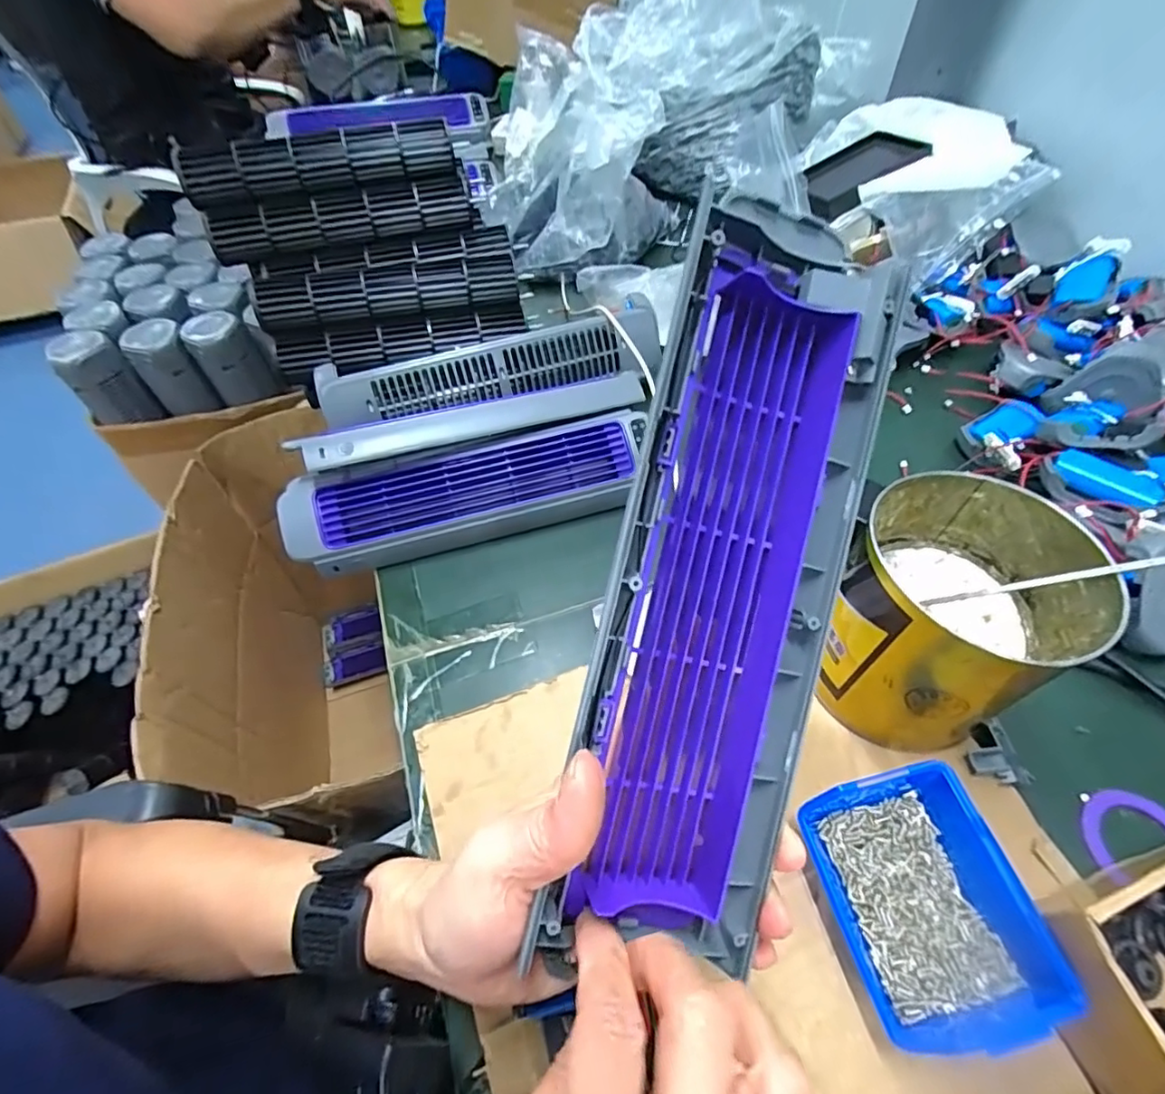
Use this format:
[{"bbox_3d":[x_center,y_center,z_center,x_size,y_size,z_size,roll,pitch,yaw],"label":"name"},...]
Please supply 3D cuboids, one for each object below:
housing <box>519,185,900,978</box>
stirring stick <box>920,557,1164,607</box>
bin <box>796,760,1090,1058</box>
[{"bbox_3d":[0.052,0.013,0.203,0.074,0.046,0.282,12,91,13],"label":"housing"},{"bbox_3d":[0.246,0.019,0.305,0.114,0.006,0.006,-19,47,38],"label":"stirring stick"},{"bbox_3d":[0.172,0.177,0.288,0.086,0.044,0.112,-10,54,-6],"label":"bin"}]

